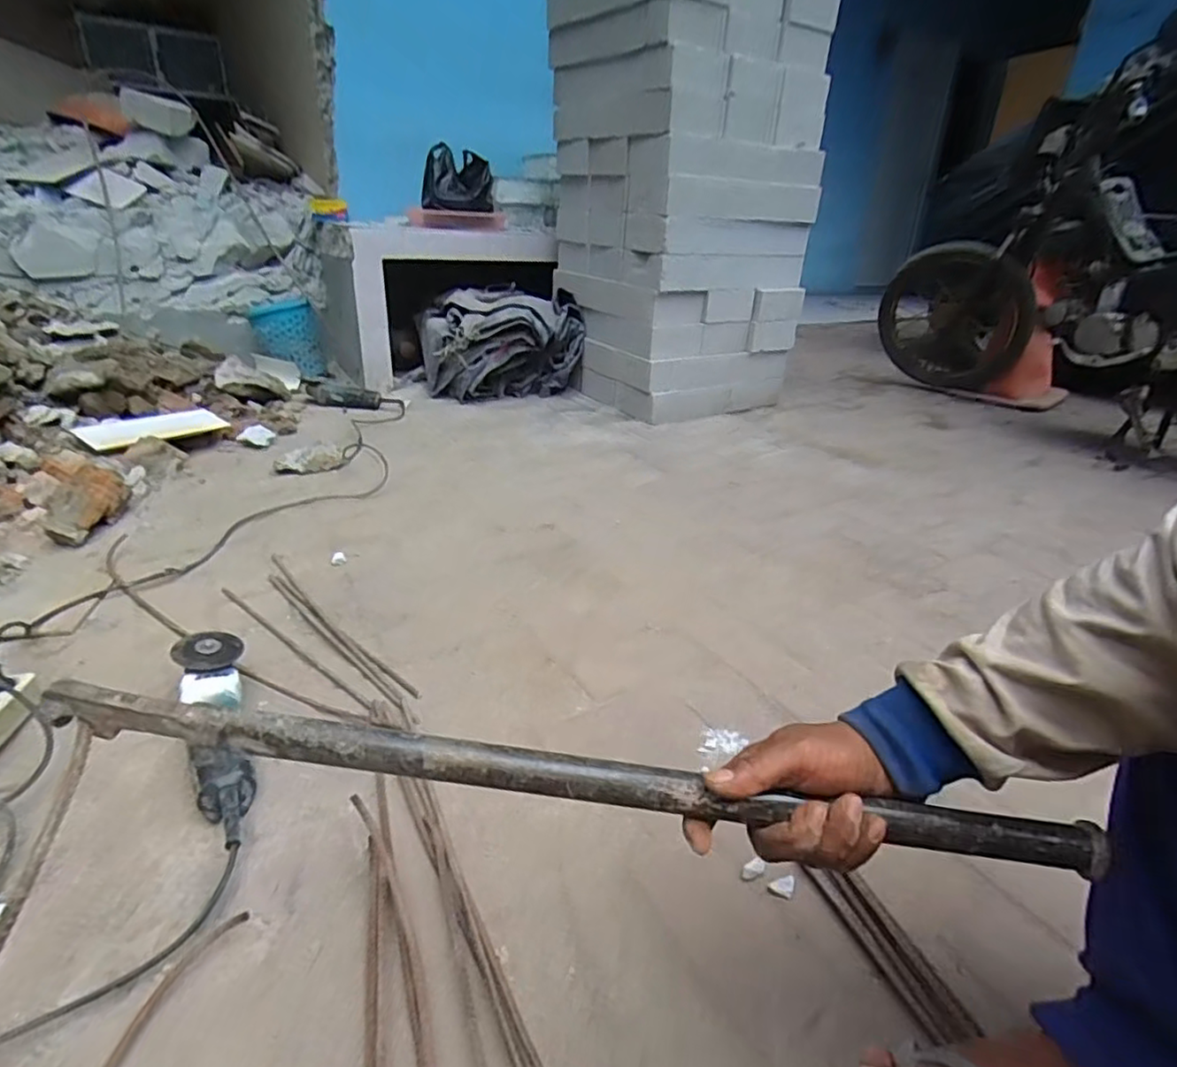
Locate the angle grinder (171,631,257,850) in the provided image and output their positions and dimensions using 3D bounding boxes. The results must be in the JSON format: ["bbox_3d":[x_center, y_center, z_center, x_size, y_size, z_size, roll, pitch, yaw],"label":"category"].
[{"bbox_3d":[-0.443,0.238,0.749,0.071,0.088,0.308,-11,30,-25],"label":"angle grinder"}]

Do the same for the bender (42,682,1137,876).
[{"bbox_3d":[-0.009,0.154,0.403,0.661,0.024,0.022,8,27,0],"label":"bender"}]

